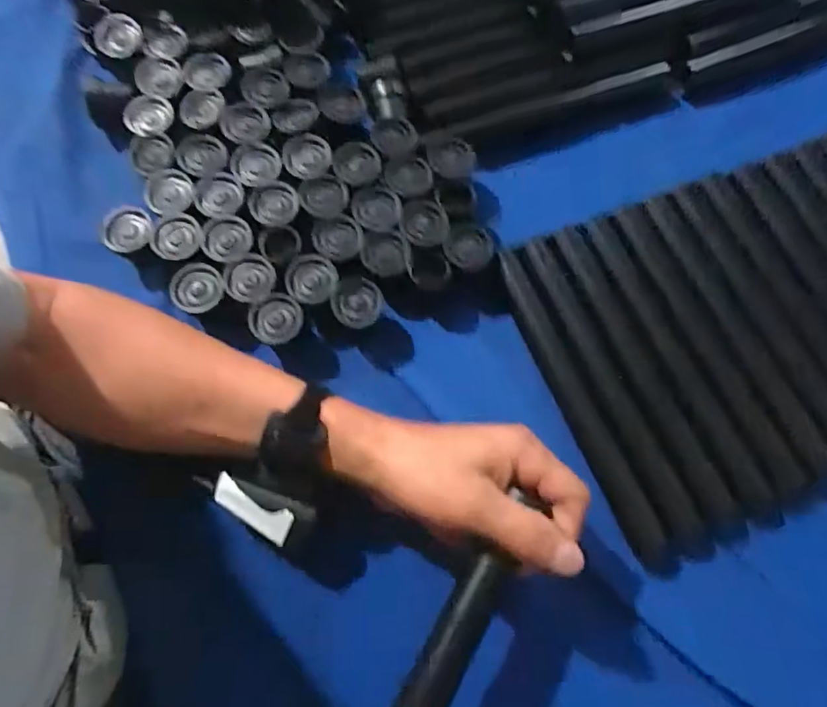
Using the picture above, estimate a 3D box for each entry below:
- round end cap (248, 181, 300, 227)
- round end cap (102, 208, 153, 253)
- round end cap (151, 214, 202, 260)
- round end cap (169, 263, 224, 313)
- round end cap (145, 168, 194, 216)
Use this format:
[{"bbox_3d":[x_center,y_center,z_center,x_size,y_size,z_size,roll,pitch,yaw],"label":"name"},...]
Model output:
[{"bbox_3d":[-0.102,-0.109,0.388,0.035,0.007,0.034,-3,73,-1],"label":"round end cap"},{"bbox_3d":[-0.205,-0.089,0.378,0.033,0.005,0.033,0,73,0],"label":"round end cap"},{"bbox_3d":[-0.170,-0.084,0.381,0.036,0.006,0.035,0,73,0],"label":"round end cap"},{"bbox_3d":[-0.150,-0.045,0.369,0.033,0.008,0.033,0,73,0],"label":"round end cap"},{"bbox_3d":[-0.180,-0.117,0.390,0.037,0.009,0.035,0,73,0],"label":"round end cap"}]

